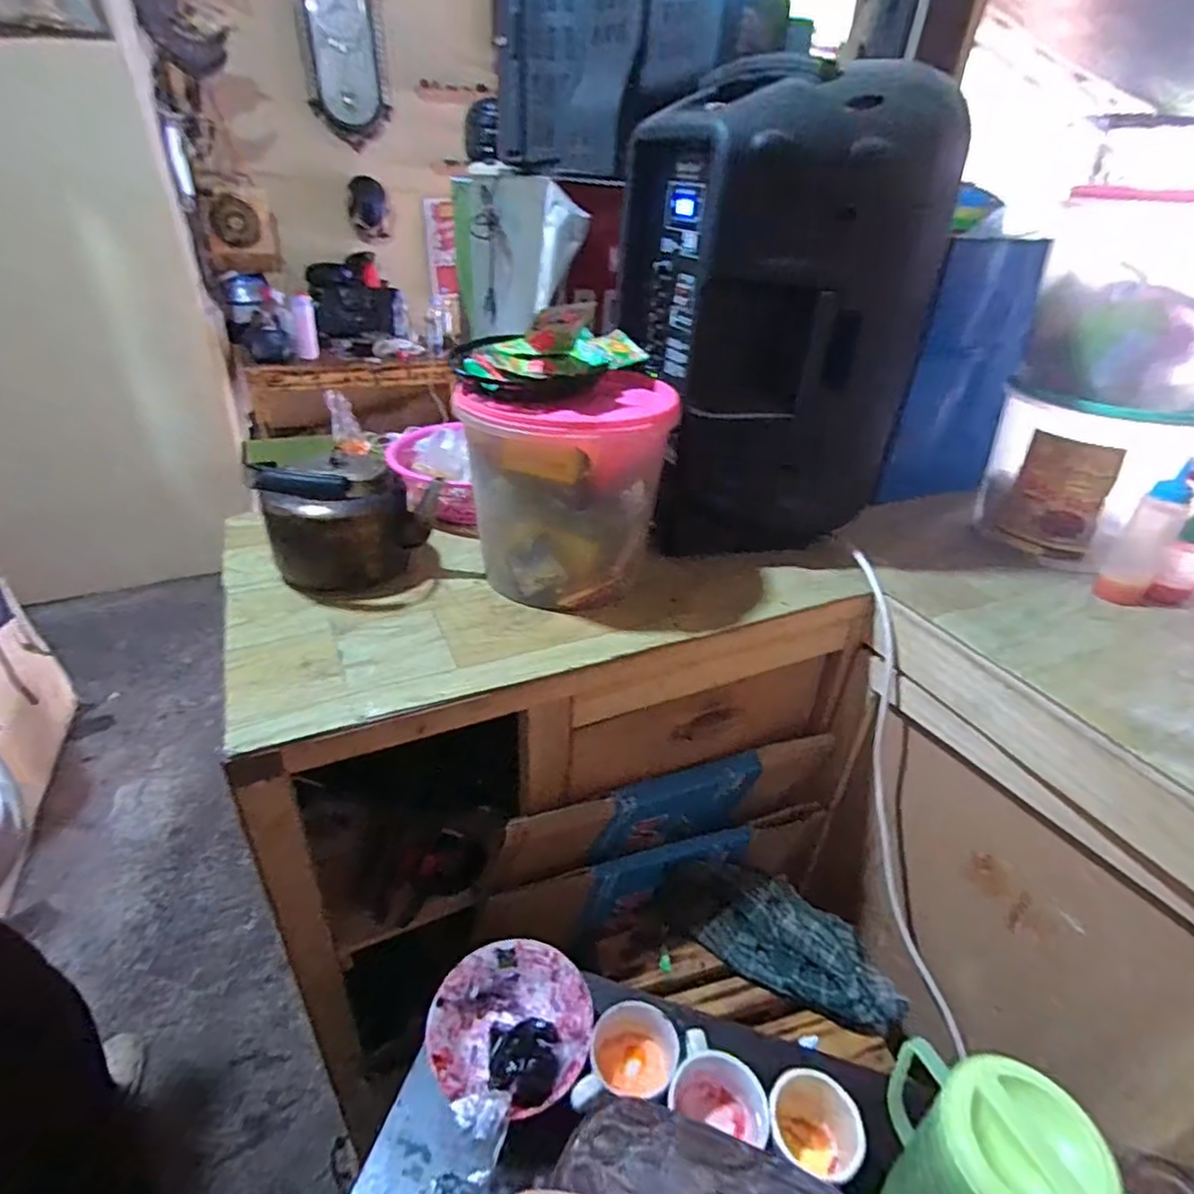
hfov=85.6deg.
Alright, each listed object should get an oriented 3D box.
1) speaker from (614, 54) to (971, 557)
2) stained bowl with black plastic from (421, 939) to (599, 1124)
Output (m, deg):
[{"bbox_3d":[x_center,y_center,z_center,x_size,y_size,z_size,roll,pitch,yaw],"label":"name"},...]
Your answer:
[{"bbox_3d":[0.216,-0.351,0.849,0.310,0.491,0.255,-7,35,-13],"label":"speaker"},{"bbox_3d":[-0.082,0.421,0.632,0.151,0.051,0.145,1,34,-1],"label":"stained bowl with black plastic"}]

